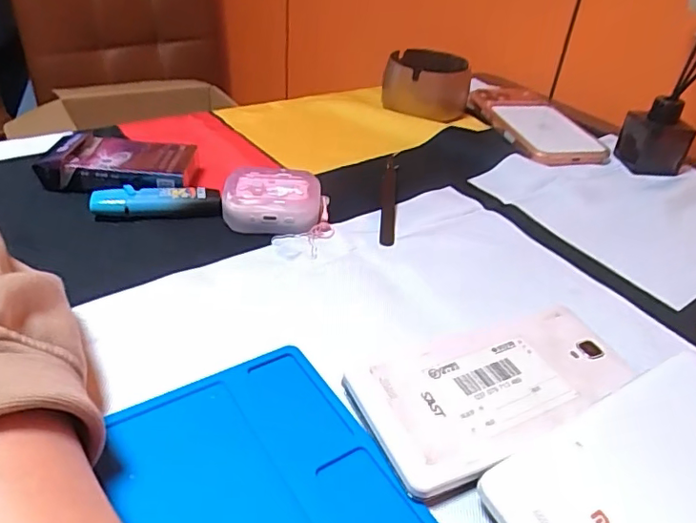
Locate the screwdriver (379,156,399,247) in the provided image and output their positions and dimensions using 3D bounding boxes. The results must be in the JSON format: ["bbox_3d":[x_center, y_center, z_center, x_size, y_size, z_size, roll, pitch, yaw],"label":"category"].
[{"bbox_3d":[0.032,-0.052,0.426,0.012,0.011,0.133,7,36,2],"label":"screwdriver"}]

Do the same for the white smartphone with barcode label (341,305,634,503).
[{"bbox_3d":[0.074,0.060,0.270,0.143,0.014,0.063,-15,41,-27],"label":"white smartphone with barcode label"}]

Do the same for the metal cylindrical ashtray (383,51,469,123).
[{"bbox_3d":[0.081,-0.181,0.576,0.085,0.048,0.091,4,36,-3],"label":"metal cylindrical ashtray"}]

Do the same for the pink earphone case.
[{"bbox_3d":[-0.048,-0.040,0.381,0.070,0.029,0.045,0,37,-9],"label":"pink earphone case"}]

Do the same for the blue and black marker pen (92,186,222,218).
[{"bbox_3d":[-0.131,-0.040,0.385,0.083,0.015,0.020,-2,37,-11],"label":"blue and black marker pen"}]

